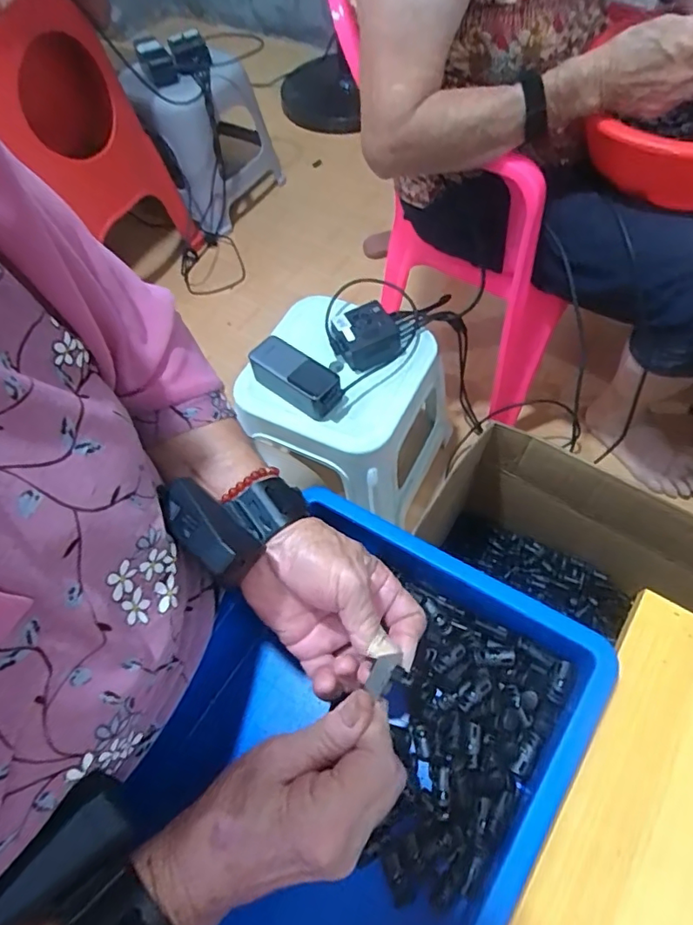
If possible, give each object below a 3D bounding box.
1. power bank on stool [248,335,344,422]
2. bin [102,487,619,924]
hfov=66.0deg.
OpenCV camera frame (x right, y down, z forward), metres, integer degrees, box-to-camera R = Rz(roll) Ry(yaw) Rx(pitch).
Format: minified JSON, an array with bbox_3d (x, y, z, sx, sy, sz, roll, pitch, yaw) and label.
[{"bbox_3d":[-0.070,-0.115,0.740,0.141,0.042,0.063,33,69,22],"label":"power bank on stool"},{"bbox_3d":[-0.029,0.222,0.345,0.248,0.110,0.362,29,67,20],"label":"bin"}]

